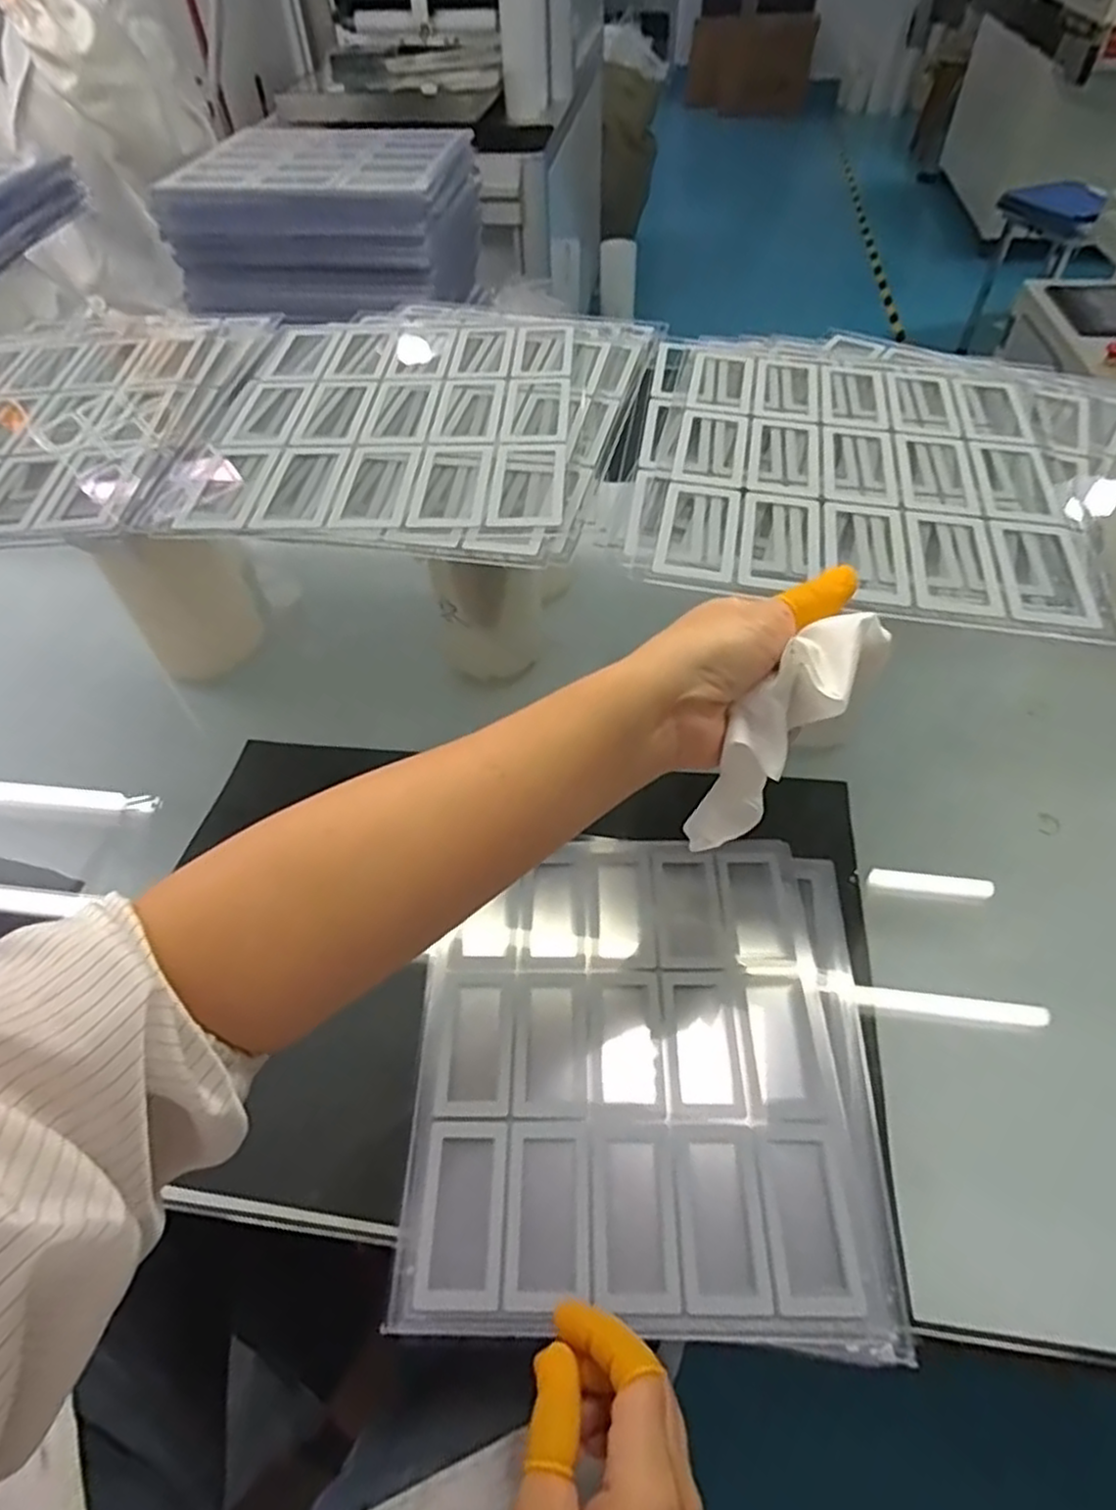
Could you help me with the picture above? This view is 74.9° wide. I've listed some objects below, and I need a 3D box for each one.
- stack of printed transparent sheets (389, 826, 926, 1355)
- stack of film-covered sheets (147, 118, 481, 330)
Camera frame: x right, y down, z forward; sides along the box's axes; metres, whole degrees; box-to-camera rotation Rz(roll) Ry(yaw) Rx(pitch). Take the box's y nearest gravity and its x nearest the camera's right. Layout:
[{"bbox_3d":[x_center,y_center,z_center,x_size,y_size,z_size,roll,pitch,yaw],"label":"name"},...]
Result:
[{"bbox_3d":[0.051,0.169,0.420,0.248,0.013,0.262,1,51,3],"label":"stack of printed transparent sheets"},{"bbox_3d":[-0.229,-0.561,0.765,0.268,0.108,0.214,4,52,5],"label":"stack of film-covered sheets"}]

